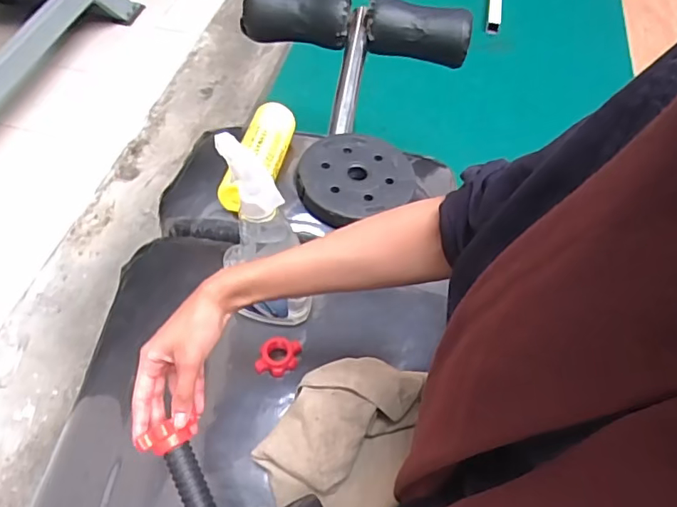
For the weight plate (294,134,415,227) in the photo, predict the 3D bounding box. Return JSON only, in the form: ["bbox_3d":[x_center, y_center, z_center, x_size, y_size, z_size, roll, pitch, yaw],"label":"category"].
[{"bbox_3d":[0.025,-0.121,0.776,0.176,0.030,0.151,-19,59,-16],"label":"weight plate"}]

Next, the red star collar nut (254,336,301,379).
[{"bbox_3d":[-0.067,0.114,0.579,0.044,0.016,0.047,13,55,5],"label":"red star collar nut"}]

